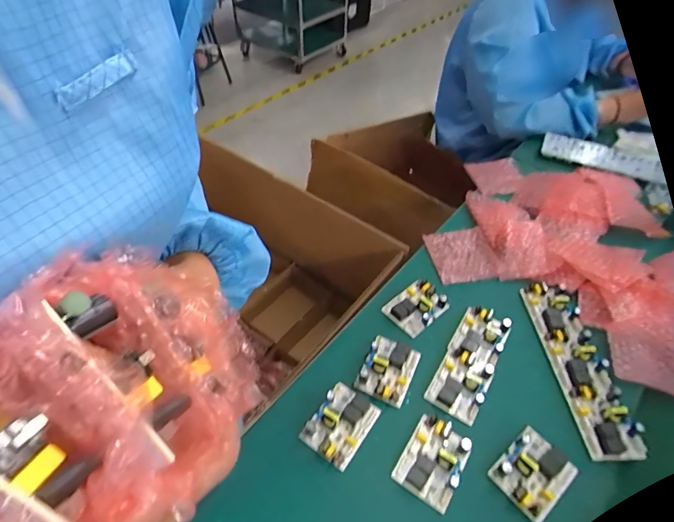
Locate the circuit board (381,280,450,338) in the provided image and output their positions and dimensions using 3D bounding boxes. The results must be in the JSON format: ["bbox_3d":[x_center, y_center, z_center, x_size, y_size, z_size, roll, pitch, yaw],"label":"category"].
[{"bbox_3d":[0.115,0.063,0.582,0.083,0.018,0.063,-32,57,-29],"label":"circuit board"}]

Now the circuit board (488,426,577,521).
[{"bbox_3d":[0.216,0.226,0.434,0.081,0.020,0.062,-31,57,-29],"label":"circuit board"}]

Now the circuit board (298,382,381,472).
[{"bbox_3d":[0.005,0.185,0.465,0.061,0.028,0.083,30,52,21],"label":"circuit board"}]

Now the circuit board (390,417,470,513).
[{"bbox_3d":[0.107,0.216,0.442,0.062,0.025,0.082,29,51,20],"label":"circuit board"}]

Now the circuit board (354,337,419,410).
[{"bbox_3d":[0.067,0.135,0.515,0.062,0.028,0.083,23,50,15],"label":"circuit board"}]

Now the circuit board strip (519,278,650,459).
[{"bbox_3d":[0.315,0.125,0.524,0.064,0.017,0.241,2,47,-3],"label":"circuit board strip"}]

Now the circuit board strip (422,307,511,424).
[{"bbox_3d":[0.177,0.125,0.529,0.062,0.022,0.163,27,51,18],"label":"circuit board strip"}]

